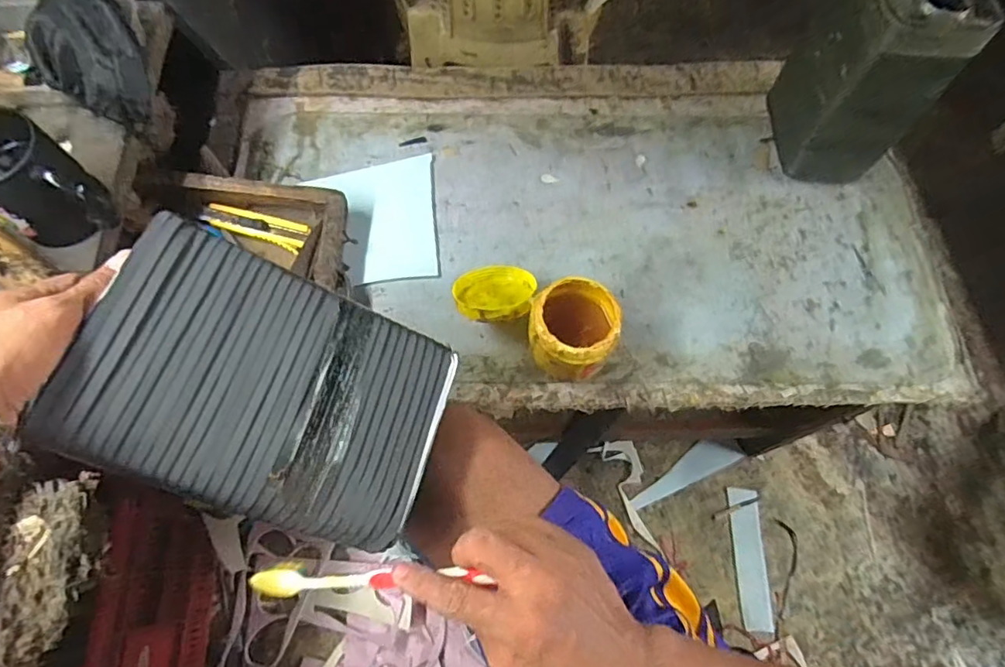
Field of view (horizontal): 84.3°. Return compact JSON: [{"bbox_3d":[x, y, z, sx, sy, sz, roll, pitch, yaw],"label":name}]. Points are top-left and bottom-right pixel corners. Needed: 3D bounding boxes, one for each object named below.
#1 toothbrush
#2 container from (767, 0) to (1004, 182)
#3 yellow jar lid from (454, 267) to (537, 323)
[{"bbox_3d":[-0.086,0.155,0.355,0.149,0.020,0.019,-4,68,4],"label":"toothbrush"},{"bbox_3d":[0.439,-0.319,0.672,0.114,0.253,0.148,1,68,0],"label":"container"},{"bbox_3d":[-0.009,-0.043,0.618,0.090,0.018,0.089,-5,38,4],"label":"yellow jar lid"}]

